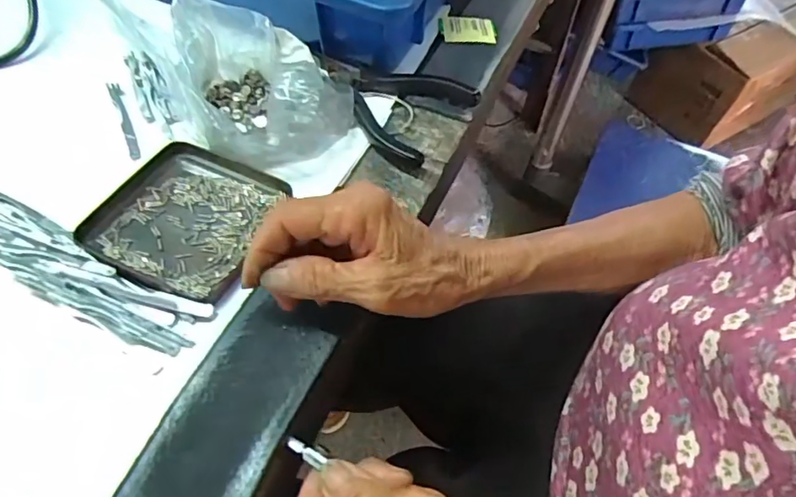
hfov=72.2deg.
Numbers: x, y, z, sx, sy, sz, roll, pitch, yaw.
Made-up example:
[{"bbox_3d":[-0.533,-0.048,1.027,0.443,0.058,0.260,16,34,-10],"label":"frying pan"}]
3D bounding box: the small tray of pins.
[{"bbox_3d":[-0.131,-0.021,0.338,0.097,0.011,0.098,19,56,9],"label":"small tray of pins"}]

